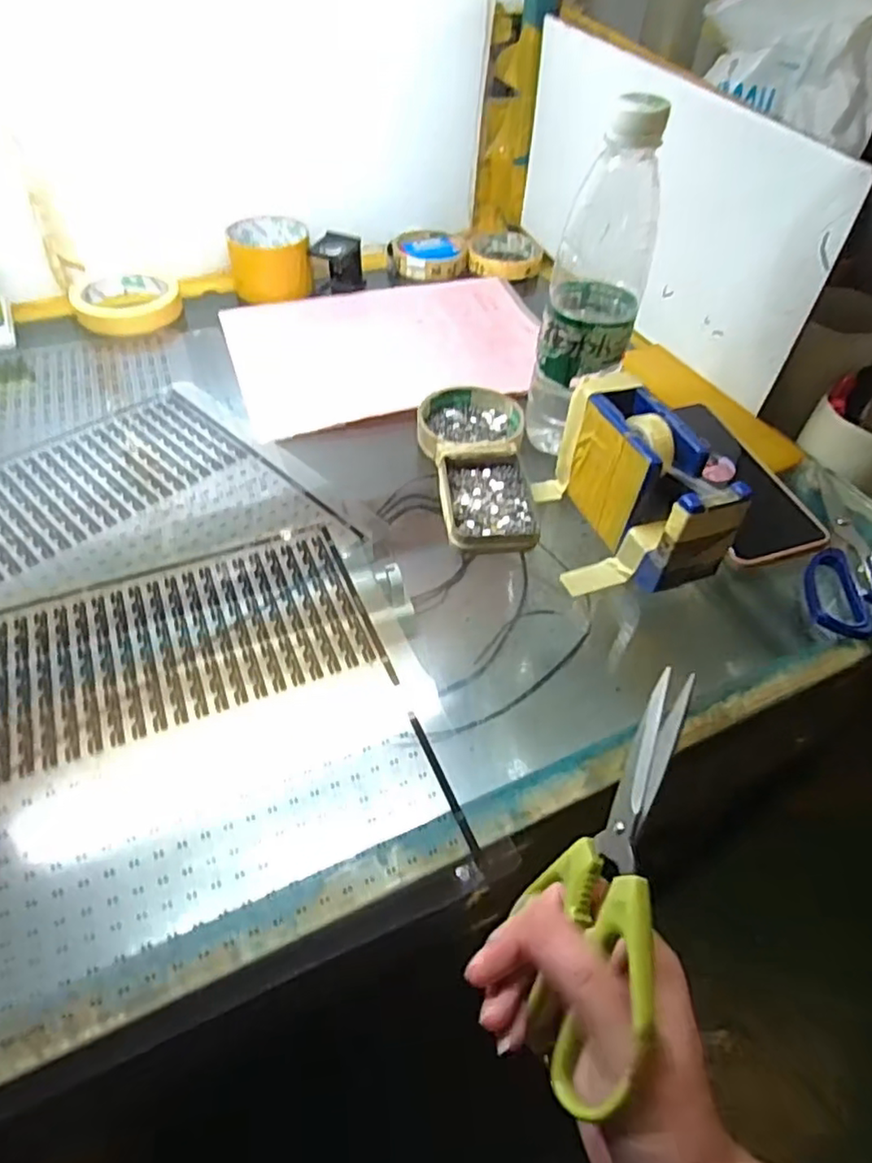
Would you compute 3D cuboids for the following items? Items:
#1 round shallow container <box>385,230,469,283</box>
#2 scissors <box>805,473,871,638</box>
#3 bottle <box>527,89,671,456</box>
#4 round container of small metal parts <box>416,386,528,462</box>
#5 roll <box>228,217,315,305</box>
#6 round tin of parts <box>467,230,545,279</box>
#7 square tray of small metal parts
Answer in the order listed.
[{"bbox_3d":[-0.010,-0.368,0.720,0.087,0.020,0.082,3,49,-1],"label":"round shallow container"},{"bbox_3d":[0.294,-0.021,0.443,0.081,0.007,0.154,11,50,6],"label":"scissors"},{"bbox_3d":[0.106,-0.192,0.436,0.062,0.218,0.063,15,50,9],"label":"bottle"},{"bbox_3d":[0.027,-0.124,0.506,0.081,0.019,0.079,2,49,-2],"label":"round container of small metal parts"},{"bbox_3d":[-0.167,-0.328,0.648,0.078,0.049,0.078,-6,50,-8],"label":"roll"},{"bbox_3d":[0.081,-0.376,0.734,0.082,0.016,0.099,9,49,4],"label":"round tin of parts"},{"bbox_3d":[0.037,-0.059,0.451,0.064,0.014,0.094,-2,50,-6],"label":"square tray of small metal parts"}]

